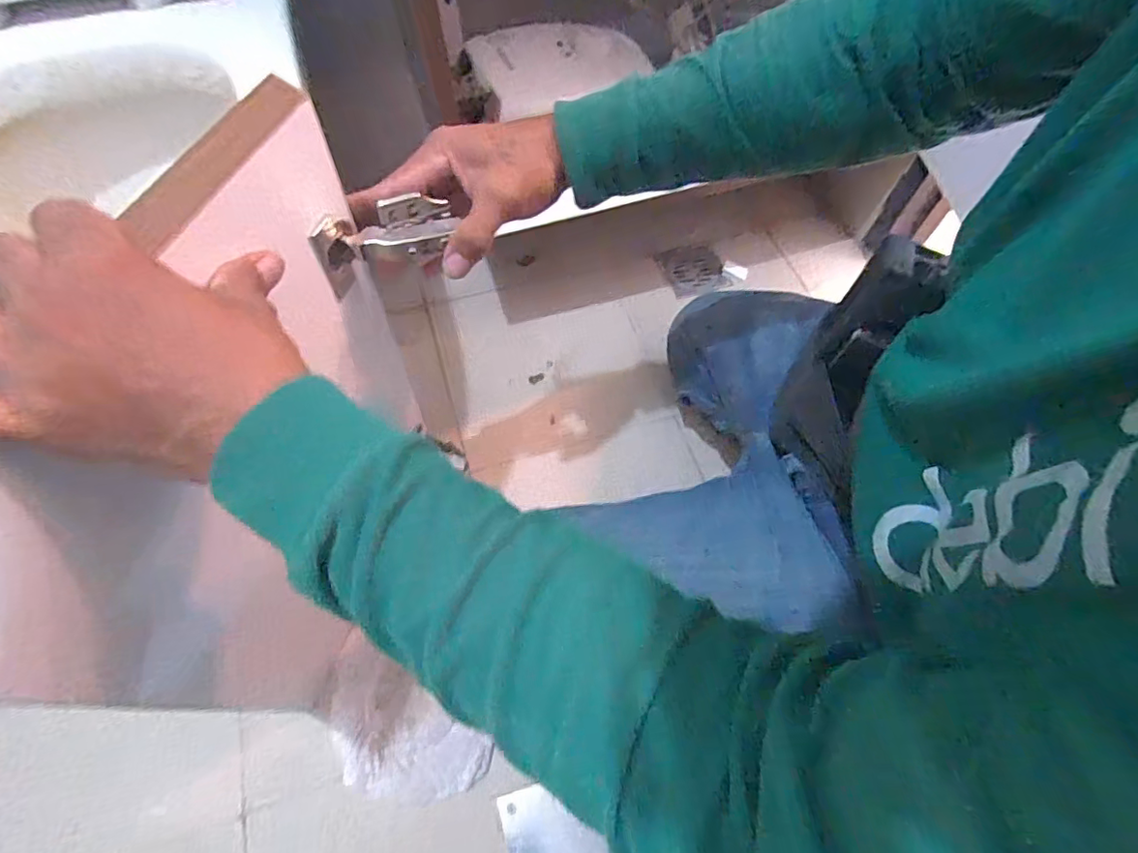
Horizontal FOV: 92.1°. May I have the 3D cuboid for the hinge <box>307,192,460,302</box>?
[{"bbox_3d":[-0.127,-0.132,0.381,0.095,0.045,0.035,-21,67,-8],"label":"hinge"}]

